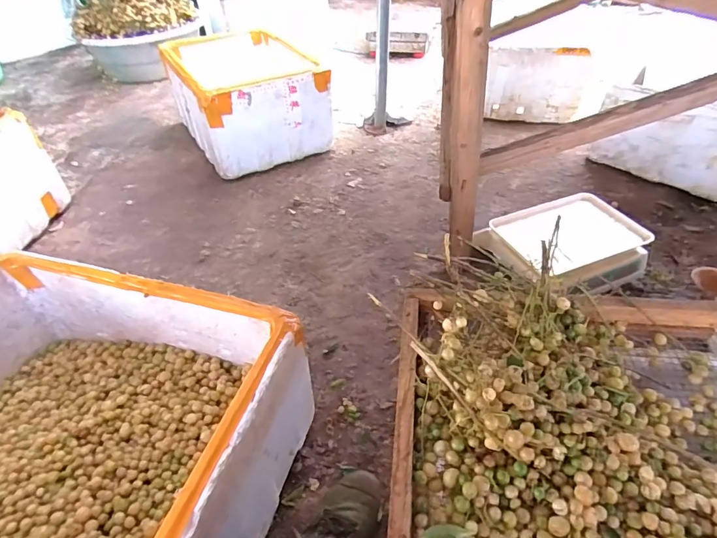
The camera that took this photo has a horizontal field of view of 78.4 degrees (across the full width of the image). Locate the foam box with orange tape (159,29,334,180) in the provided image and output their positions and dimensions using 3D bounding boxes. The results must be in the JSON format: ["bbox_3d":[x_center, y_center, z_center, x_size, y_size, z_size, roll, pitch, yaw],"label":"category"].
[{"bbox_3d":[-0.412,-0.626,1.636,0.451,0.310,0.538,-22,46,-18],"label":"foam box with orange tape"}]

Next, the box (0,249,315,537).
[{"bbox_3d":[-0.424,0.246,0.670,0.581,0.261,0.438,10,45,15],"label":"box"}]

